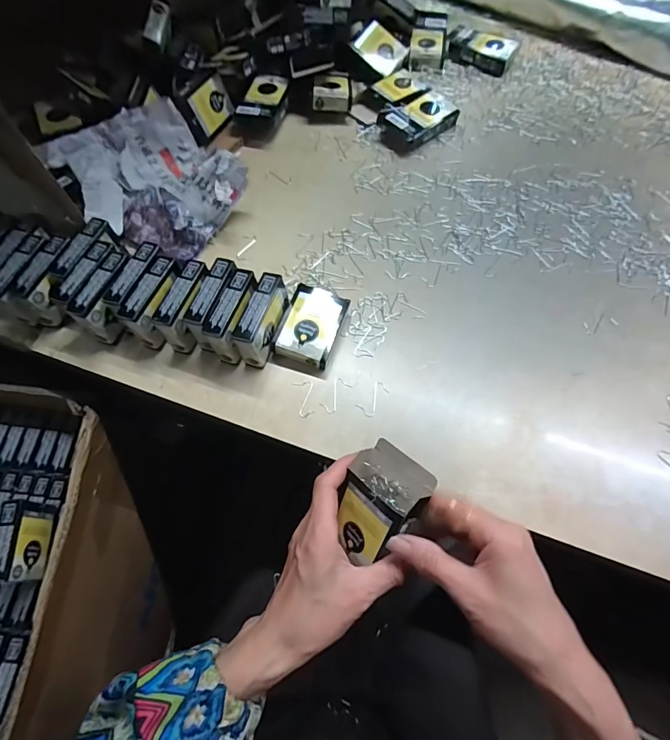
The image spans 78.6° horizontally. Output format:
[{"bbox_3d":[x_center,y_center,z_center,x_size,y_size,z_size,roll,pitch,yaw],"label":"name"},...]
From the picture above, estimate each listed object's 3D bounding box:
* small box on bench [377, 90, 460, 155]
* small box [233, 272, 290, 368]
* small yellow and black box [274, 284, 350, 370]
[{"bbox_3d":[0.107,-0.326,0.537,0.102,0.024,0.061,-32,69,-13],"label":"small box on bench"},{"bbox_3d":[-0.067,-0.045,0.388,0.023,0.056,0.075,20,67,9],"label":"small box"},{"bbox_3d":[-0.023,-0.043,0.407,0.054,0.026,0.080,18,67,9],"label":"small yellow and black box"}]

